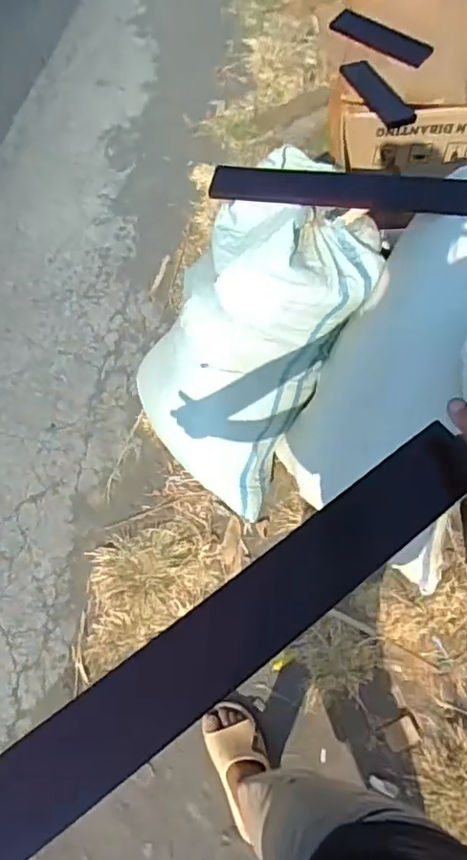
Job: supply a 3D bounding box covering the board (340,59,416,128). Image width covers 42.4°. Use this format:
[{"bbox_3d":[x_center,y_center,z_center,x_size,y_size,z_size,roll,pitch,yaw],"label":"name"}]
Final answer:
[{"bbox_3d":[0.382,-0.902,1.607,0.079,0.029,0.263,-27,63,-12],"label":"board"}]

